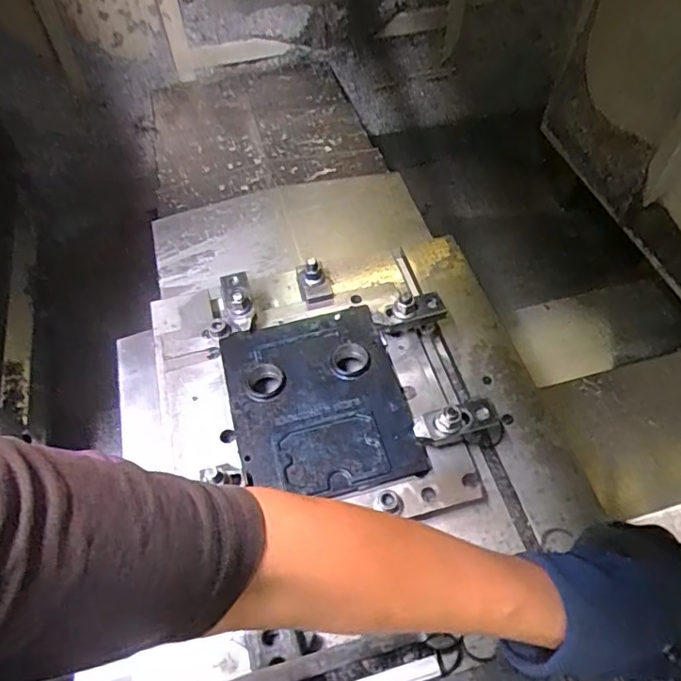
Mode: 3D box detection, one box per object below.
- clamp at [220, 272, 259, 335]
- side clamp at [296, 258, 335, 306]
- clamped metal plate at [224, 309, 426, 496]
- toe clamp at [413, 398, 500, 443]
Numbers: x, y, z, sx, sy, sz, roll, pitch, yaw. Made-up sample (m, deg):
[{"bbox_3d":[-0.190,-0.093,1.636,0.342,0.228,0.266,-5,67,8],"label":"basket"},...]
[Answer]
[{"bbox_3d":[-0.143,-0.059,0.756,0.041,0.039,0.097,-12,56,-7],"label":"clamp"},{"bbox_3d":[-0.040,-0.093,0.802,0.044,0.040,0.074,-14,56,-8],"label":"side clamp"},{"bbox_3d":[-0.029,0.072,0.684,0.207,0.020,0.249,-13,56,-7],"label":"clamped metal plate"},{"bbox_3d":[0.137,0.094,0.639,0.101,0.042,0.036,-17,57,-10],"label":"toe clamp"}]

